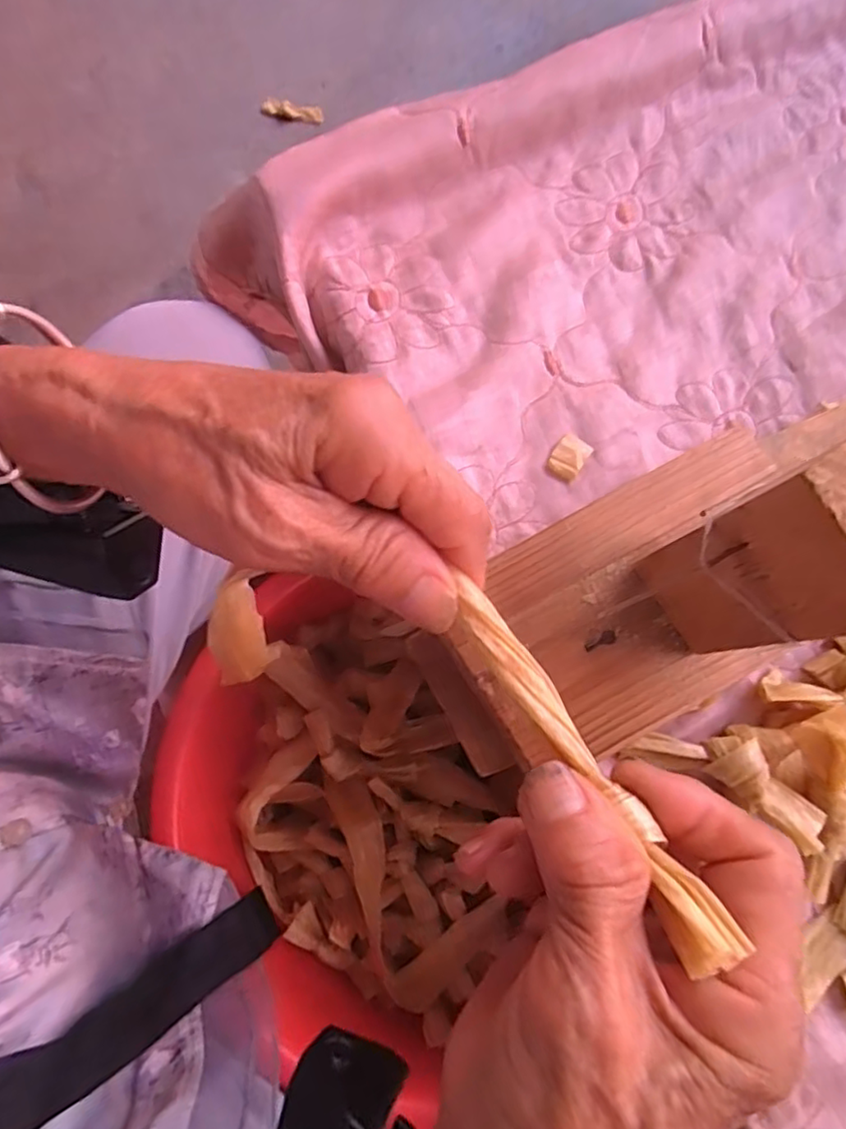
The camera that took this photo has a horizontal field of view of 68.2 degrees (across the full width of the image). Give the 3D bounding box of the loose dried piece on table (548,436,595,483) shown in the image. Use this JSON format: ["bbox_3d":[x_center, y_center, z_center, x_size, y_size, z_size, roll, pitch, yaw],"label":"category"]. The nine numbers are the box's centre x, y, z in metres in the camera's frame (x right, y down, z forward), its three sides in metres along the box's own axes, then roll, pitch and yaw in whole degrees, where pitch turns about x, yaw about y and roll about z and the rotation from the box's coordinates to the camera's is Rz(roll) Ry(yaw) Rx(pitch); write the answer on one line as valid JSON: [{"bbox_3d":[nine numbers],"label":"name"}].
[{"bbox_3d":[0.070,-0.051,0.297,0.015,0.004,0.021,32,79,5],"label":"loose dried piece on table"}]

